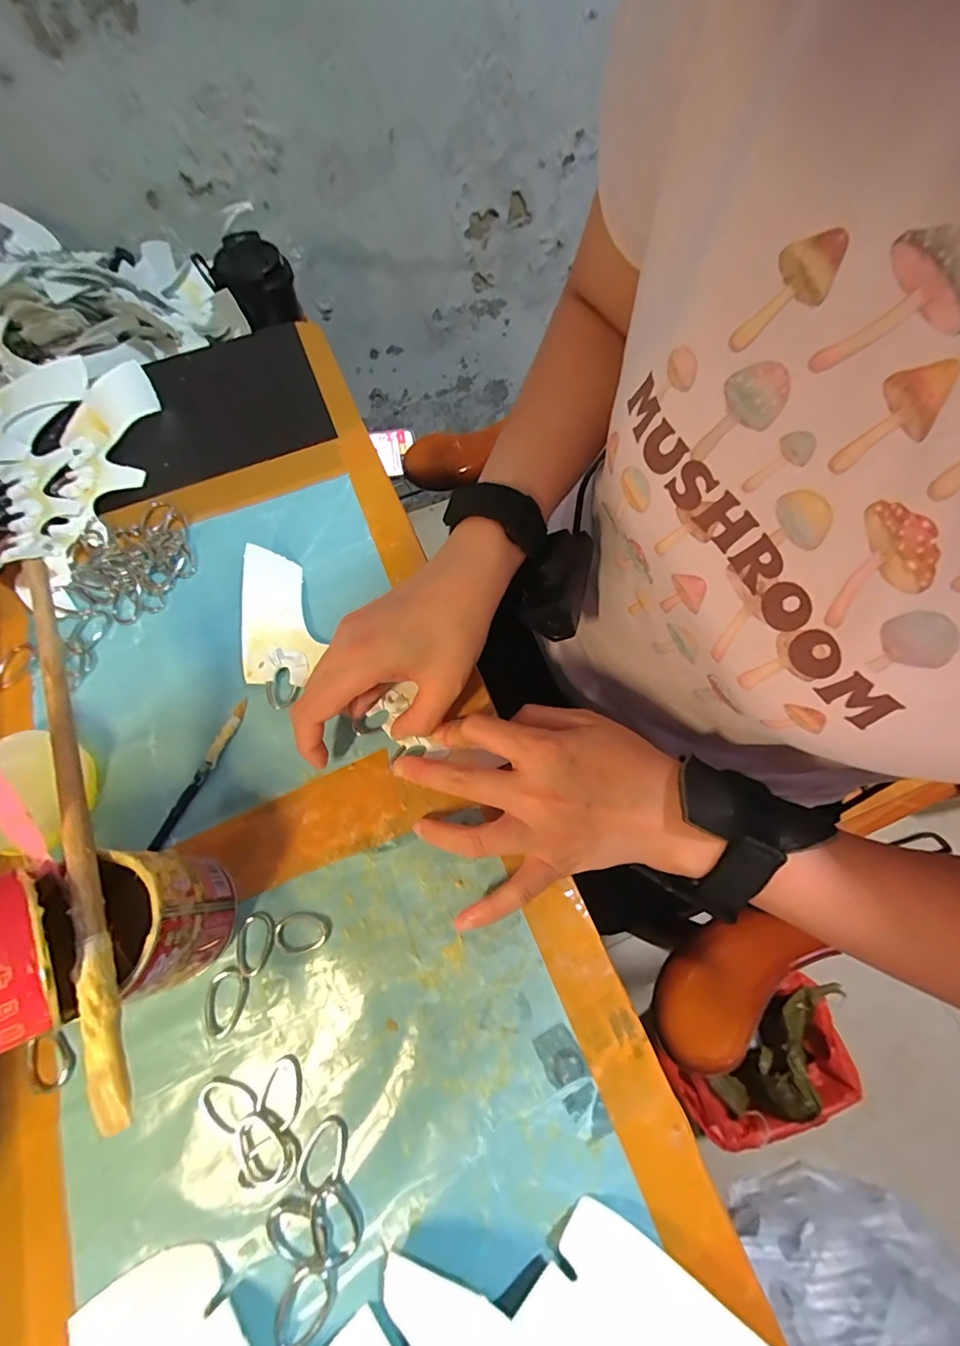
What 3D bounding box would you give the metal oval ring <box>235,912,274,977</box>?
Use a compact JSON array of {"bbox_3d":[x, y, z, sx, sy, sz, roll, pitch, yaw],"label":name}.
[{"bbox_3d":[-0.121,0.145,0.258,0.020,0.004,0.030,-2,67,-1],"label":"metal oval ring"}]

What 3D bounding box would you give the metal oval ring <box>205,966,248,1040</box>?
[{"bbox_3d":[-0.132,0.169,0.248,0.020,0.004,0.031,9,67,4],"label":"metal oval ring"}]

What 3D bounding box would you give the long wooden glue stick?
[{"bbox_3d":[-0.184,0.050,0.217,0.014,0.008,0.262,-24,69,-8],"label":"long wooden glue stick"}]

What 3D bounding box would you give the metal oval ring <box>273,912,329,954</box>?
[{"bbox_3d":[-0.096,0.139,0.259,0.029,0.004,0.019,-12,67,-5],"label":"metal oval ring"}]

